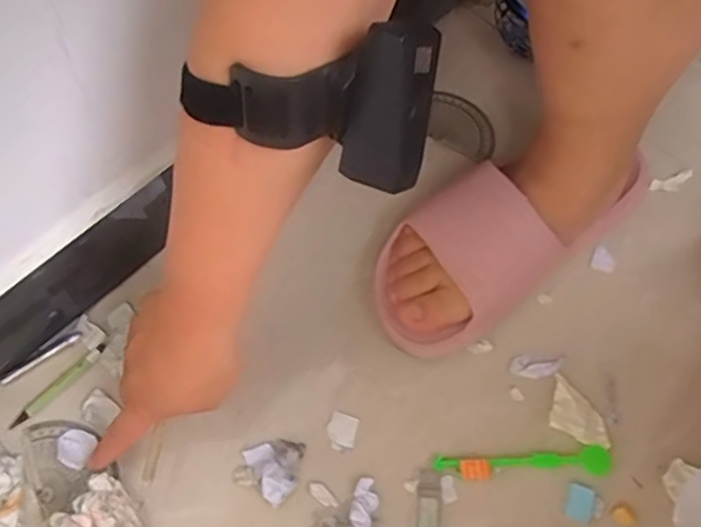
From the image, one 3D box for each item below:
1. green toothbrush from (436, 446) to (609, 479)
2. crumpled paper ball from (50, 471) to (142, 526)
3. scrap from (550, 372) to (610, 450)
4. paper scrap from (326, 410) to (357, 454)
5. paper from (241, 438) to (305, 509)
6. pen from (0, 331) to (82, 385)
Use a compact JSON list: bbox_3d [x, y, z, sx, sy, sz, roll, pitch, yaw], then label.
[{"bbox_3d":[0.120,0.138,0.439,0.119,0.010,0.019,-1,68,-1],"label":"green toothbrush"},{"bbox_3d":[-0.161,0.169,0.414,0.041,0.036,0.054,-43,74,-16],"label":"crumpled paper ball"},{"bbox_3d":[0.164,0.107,0.455,0.048,0.008,0.036,28,70,11],"label":"scrap"},{"bbox_3d":[-0.006,0.120,0.453,0.021,0.004,0.027,12,60,11],"label":"paper scrap"},{"bbox_3d":[-0.049,0.141,0.441,0.039,0.015,0.042,-27,71,-11],"label":"paper"},{"bbox_3d":[-0.230,0.069,0.470,0.062,0.004,0.008,-36,72,-14],"label":"pen"}]

